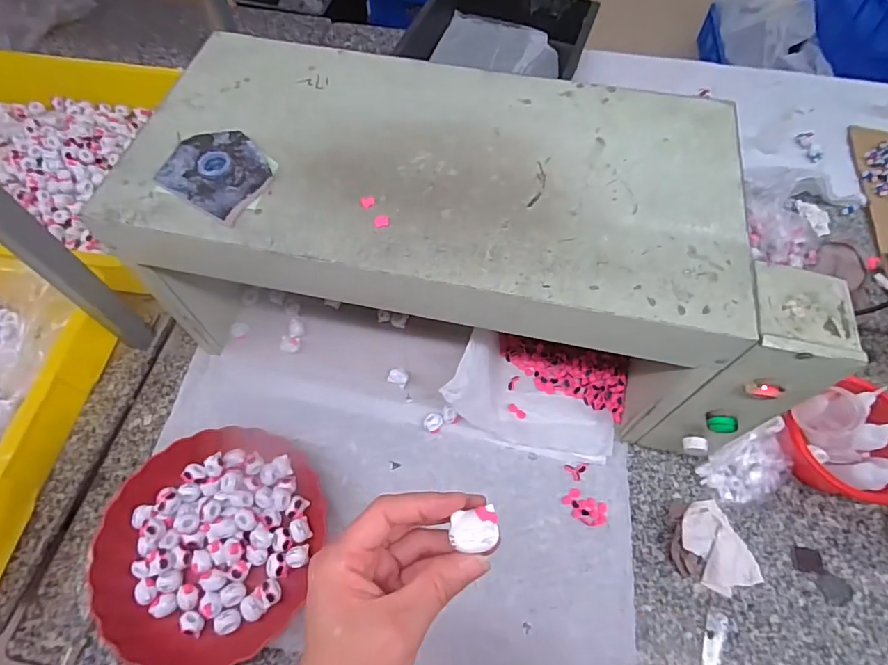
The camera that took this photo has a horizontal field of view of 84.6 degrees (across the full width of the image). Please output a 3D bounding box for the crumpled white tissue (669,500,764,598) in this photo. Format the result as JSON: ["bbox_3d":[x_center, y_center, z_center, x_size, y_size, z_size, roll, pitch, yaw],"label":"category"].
[{"bbox_3d":[0.306,0.249,0.558,0.087,0.028,0.104,-26,65,-14],"label":"crumpled white tissue"}]

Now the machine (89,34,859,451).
[{"bbox_3d":[0.023,-0.098,0.567,0.647,0.241,0.329,11,62,5],"label":"machine"}]

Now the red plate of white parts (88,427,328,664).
[{"bbox_3d":[-0.262,0.233,0.553,0.226,0.037,0.239,1,62,-1],"label":"red plate of white parts"}]

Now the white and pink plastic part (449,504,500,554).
[{"bbox_3d":[0.017,0.102,0.252,0.023,0.006,0.021,-9,62,-6],"label":"white and pink plastic part"}]

